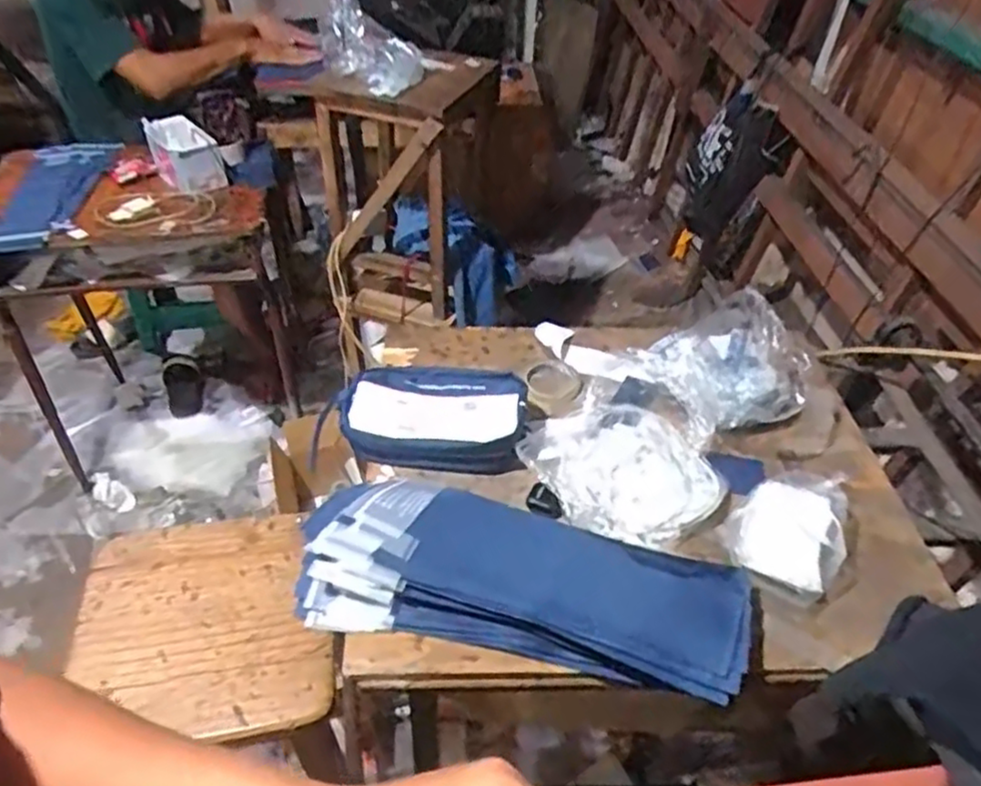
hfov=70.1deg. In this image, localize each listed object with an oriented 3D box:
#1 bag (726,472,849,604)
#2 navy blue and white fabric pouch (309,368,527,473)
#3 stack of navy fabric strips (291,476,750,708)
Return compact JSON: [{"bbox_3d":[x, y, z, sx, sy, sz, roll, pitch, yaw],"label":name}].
[{"bbox_3d":[0.377,0.157,0.870,0.123,0.034,0.213,25,47,22],"label":"bag"},{"bbox_3d":[-0.081,0.027,0.974,0.258,0.052,0.180,5,43,2],"label":"navy blue and white fabric pouch"},{"bbox_3d":[0.032,0.207,0.789,0.488,0.064,0.192,9,43,8],"label":"stack of navy fabric strips"}]

